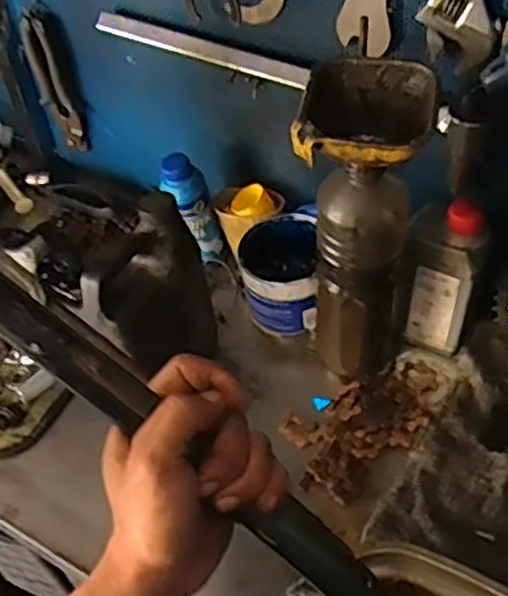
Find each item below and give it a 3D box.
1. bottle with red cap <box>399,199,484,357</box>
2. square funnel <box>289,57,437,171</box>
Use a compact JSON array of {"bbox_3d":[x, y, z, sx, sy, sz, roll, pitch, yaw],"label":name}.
[{"bbox_3d":[0.179,-0.024,0.693,0.064,0.170,0.057,13,51,17],"label":"bottle with red cap"},{"bbox_3d":[0.080,-0.127,0.526,0.088,0.067,0.087,5,49,11],"label":"square funnel"}]

